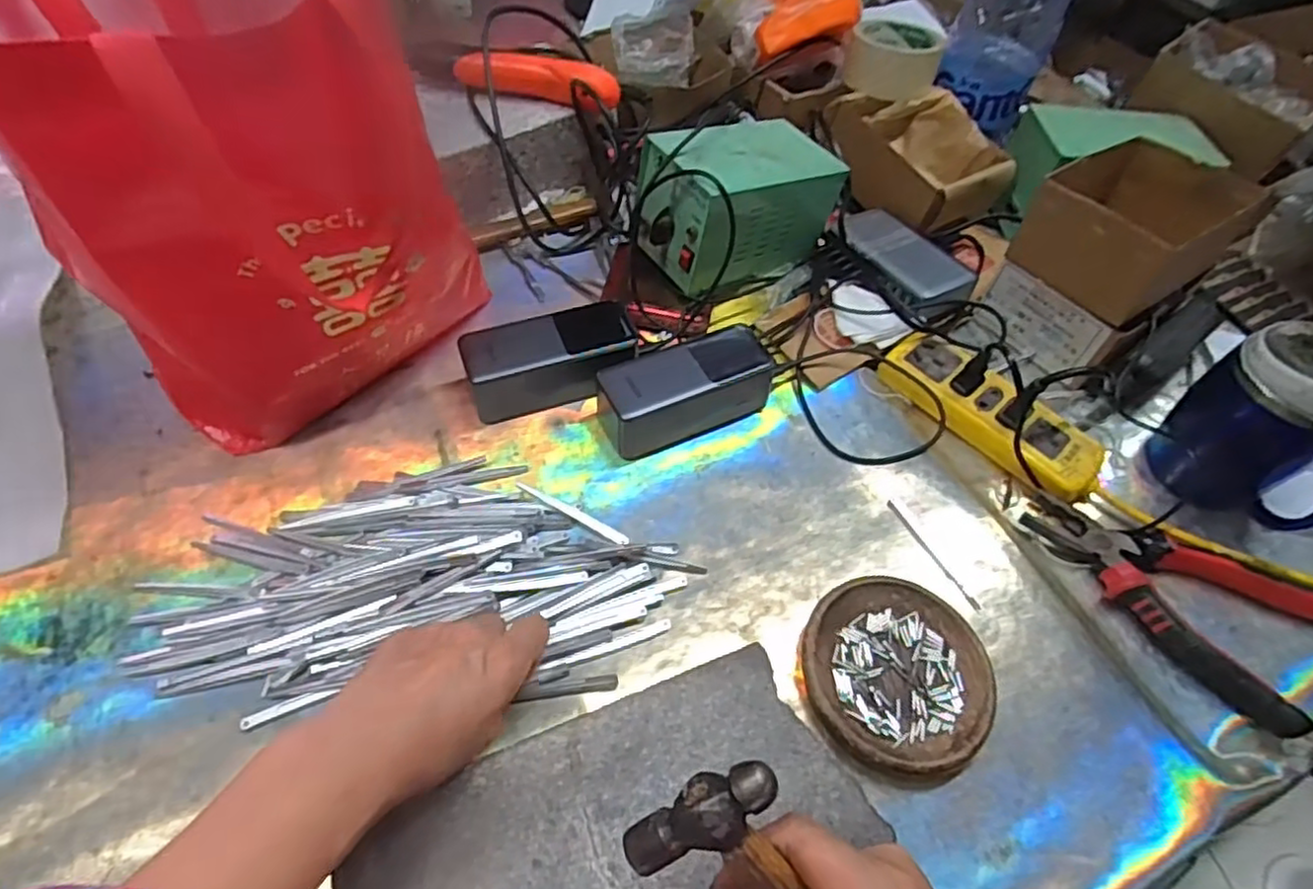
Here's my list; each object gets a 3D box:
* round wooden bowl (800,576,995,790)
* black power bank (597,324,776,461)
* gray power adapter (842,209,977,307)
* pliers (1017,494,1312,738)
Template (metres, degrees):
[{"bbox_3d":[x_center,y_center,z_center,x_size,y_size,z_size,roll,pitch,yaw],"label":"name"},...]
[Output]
[{"bbox_3d":[0.148,0.139,0.428,0.112,0.019,0.116,2,54,-2],"label":"round wooden bowl"},{"bbox_3d":[0.023,-0.044,0.531,0.133,0.052,0.058,-20,58,-17],"label":"black power bank"},{"bbox_3d":[0.227,-0.173,0.639,0.075,0.022,0.125,-31,61,-23],"label":"gray power adapter"},{"bbox_3d":[0.360,0.100,0.486,0.198,0.030,0.107,33,59,19],"label":"pliers"}]

